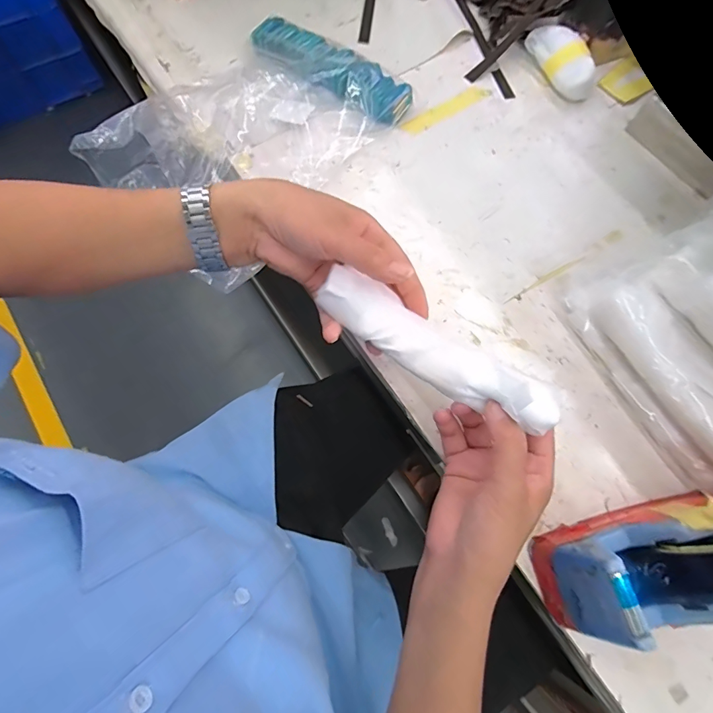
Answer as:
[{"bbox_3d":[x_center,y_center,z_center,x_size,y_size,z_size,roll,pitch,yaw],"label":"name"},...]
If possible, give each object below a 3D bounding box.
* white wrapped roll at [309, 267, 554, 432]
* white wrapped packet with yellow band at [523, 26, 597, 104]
[{"bbox_3d":[0.060,0.000,0.308,0.188,0.039,0.047,32,75,15],"label":"white wrapped roll"},{"bbox_3d":[0.279,-0.402,0.542,0.051,0.034,0.109,-23,73,-9],"label":"white wrapped packet with yellow band"}]

